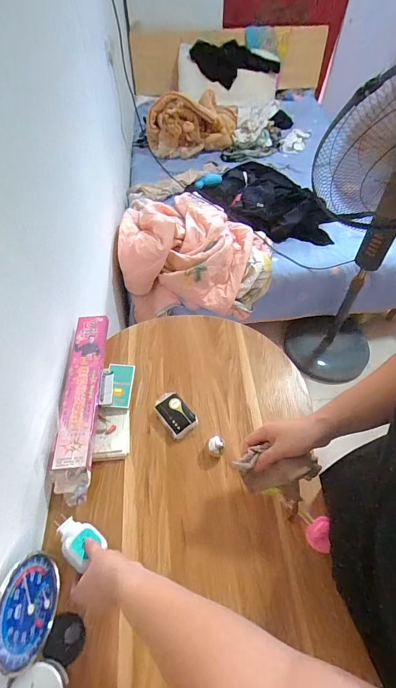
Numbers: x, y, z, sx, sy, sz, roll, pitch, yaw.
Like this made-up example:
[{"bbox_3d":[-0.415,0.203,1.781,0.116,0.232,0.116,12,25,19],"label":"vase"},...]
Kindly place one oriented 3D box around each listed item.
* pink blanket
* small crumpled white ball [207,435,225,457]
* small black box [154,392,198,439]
[{"bbox_3d":[-0.001,-0.408,1.354,0.589,0.309,0.487,-2,55,-1],"label":"pink blanket"},{"bbox_3d":[0.033,0.193,0.611,0.033,0.038,0.035,0,55,0],"label":"small crumpled white ball"},{"bbox_3d":[-0.046,0.138,0.652,0.059,0.031,0.092,-31,60,-20],"label":"small black box"}]

